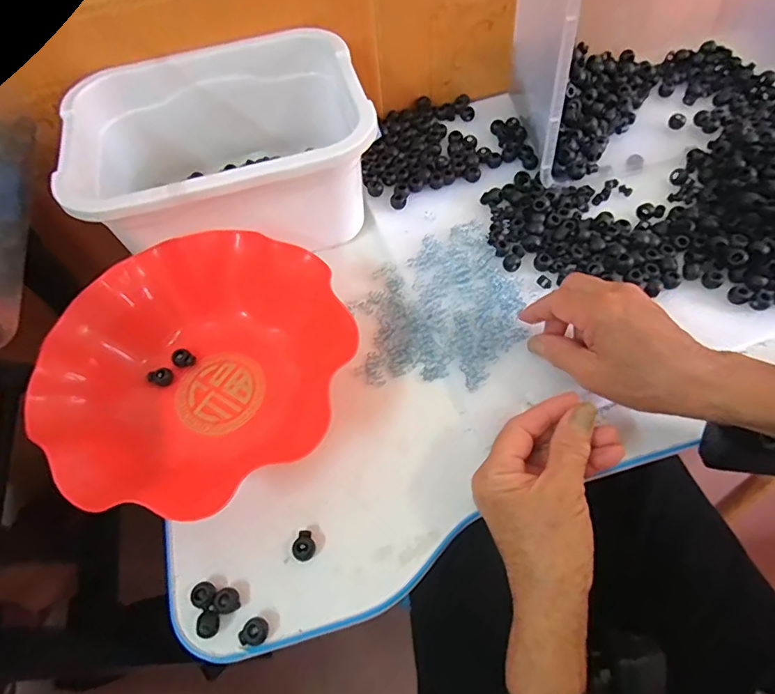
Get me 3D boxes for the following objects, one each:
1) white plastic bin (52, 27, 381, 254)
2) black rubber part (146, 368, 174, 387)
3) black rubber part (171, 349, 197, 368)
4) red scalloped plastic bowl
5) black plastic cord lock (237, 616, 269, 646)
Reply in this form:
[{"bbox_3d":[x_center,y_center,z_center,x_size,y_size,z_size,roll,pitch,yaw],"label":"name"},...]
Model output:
[{"bbox_3d":[-0.140,-0.167,0.458,0.249,0.117,0.174,-19,61,-7],"label":"white plastic bin"},{"bbox_3d":[-0.189,0.024,0.414,0.020,0.007,0.014,5,60,7],"label":"black rubber part"},{"bbox_3d":[-0.172,0.010,0.421,0.017,0.008,0.014,21,63,16],"label":"black rubber part"},{"bbox_3d":[-0.138,0.014,0.387,0.229,0.061,0.210,-34,63,-15],"label":"red scalloped plastic bowl"},{"bbox_3d":[-0.085,0.181,0.316,0.018,0.008,0.015,-31,62,-13],"label":"black plastic cord lock"}]

